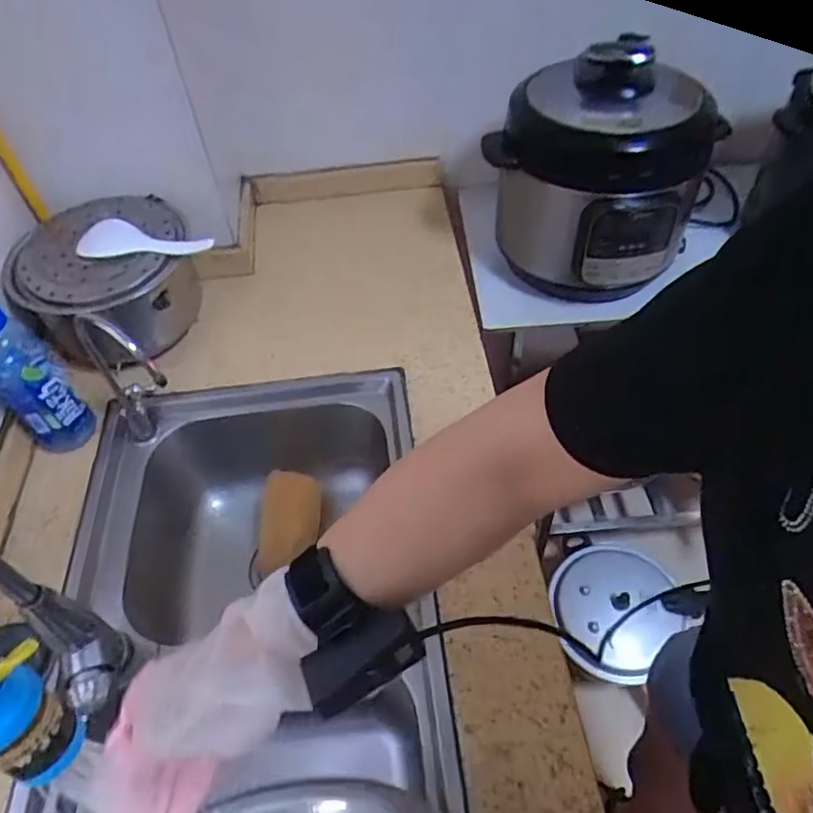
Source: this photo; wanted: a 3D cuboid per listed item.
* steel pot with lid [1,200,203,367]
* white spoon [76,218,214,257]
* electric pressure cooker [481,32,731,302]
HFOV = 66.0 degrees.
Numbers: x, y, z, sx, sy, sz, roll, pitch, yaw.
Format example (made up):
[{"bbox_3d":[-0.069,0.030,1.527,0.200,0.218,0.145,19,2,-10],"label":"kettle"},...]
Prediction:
[{"bbox_3d":[-0.406,-0.172,0.869,0.212,0.155,0.223,-1,50,2],"label":"steel pot with lid"},{"bbox_3d":[-0.333,-0.205,0.798,0.176,0.020,0.062,11,52,12],"label":"white spoon"},{"bbox_3d":[0.256,-0.320,0.877,0.257,0.284,0.256,0,50,3],"label":"electric pressure cooker"}]

